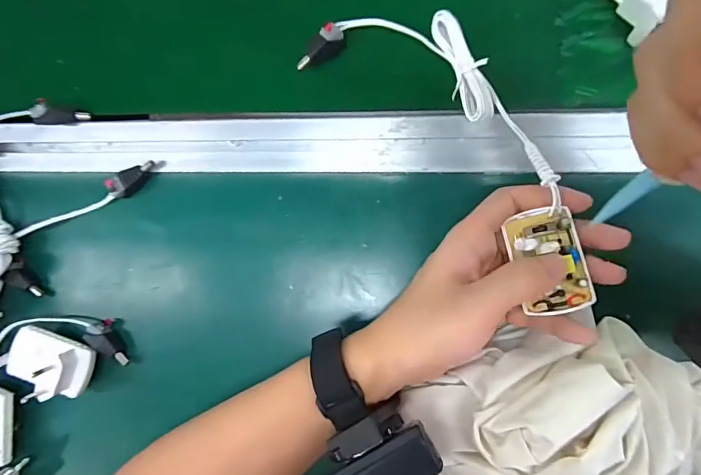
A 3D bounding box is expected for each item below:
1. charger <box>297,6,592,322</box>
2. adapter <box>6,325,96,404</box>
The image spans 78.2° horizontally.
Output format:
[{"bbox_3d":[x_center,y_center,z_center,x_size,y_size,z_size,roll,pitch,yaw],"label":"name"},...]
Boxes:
[{"bbox_3d":[0.066,-0.062,0.277,0.089,0.021,0.245,-34,73,7],"label":"charger"},{"bbox_3d":[-0.226,0.093,0.321,0.058,0.043,0.040,21,92,9],"label":"adapter"}]

